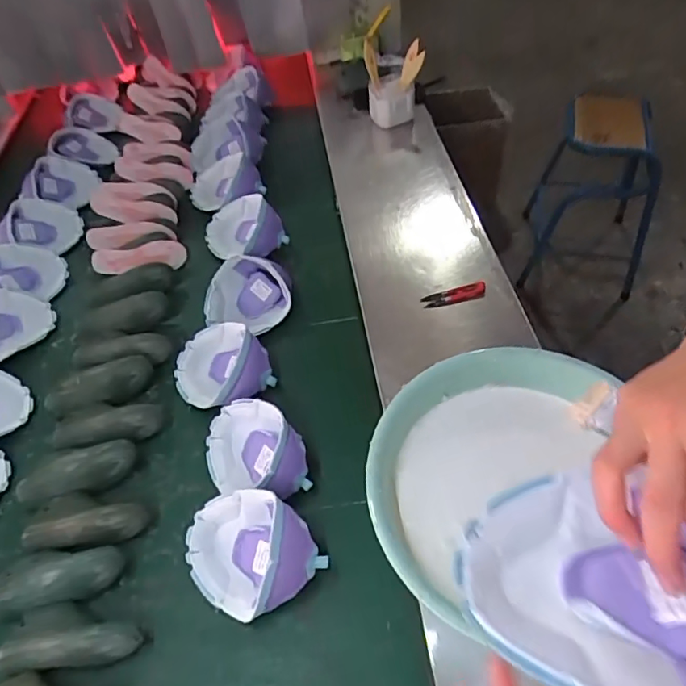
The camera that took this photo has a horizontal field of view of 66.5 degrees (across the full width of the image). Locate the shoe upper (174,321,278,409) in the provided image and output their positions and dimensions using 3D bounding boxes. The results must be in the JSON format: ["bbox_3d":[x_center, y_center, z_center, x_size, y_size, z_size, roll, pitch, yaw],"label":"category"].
[{"bbox_3d":[-0.188,0.025,0.783,0.131,0.059,0.145,-23,51,-15],"label":"shoe upper"}]

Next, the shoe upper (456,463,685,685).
[{"bbox_3d":[0.145,0.140,0.285,0.146,0.062,0.120,14,52,46],"label":"shoe upper"}]

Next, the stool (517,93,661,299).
[{"bbox_3d":[0.787,-0.494,1.656,0.343,0.485,0.465,11,51,14],"label":"stool"}]

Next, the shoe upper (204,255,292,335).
[{"bbox_3d":[-0.151,-0.078,0.859,0.118,0.061,0.119,-2,49,3],"label":"shoe upper"}]

